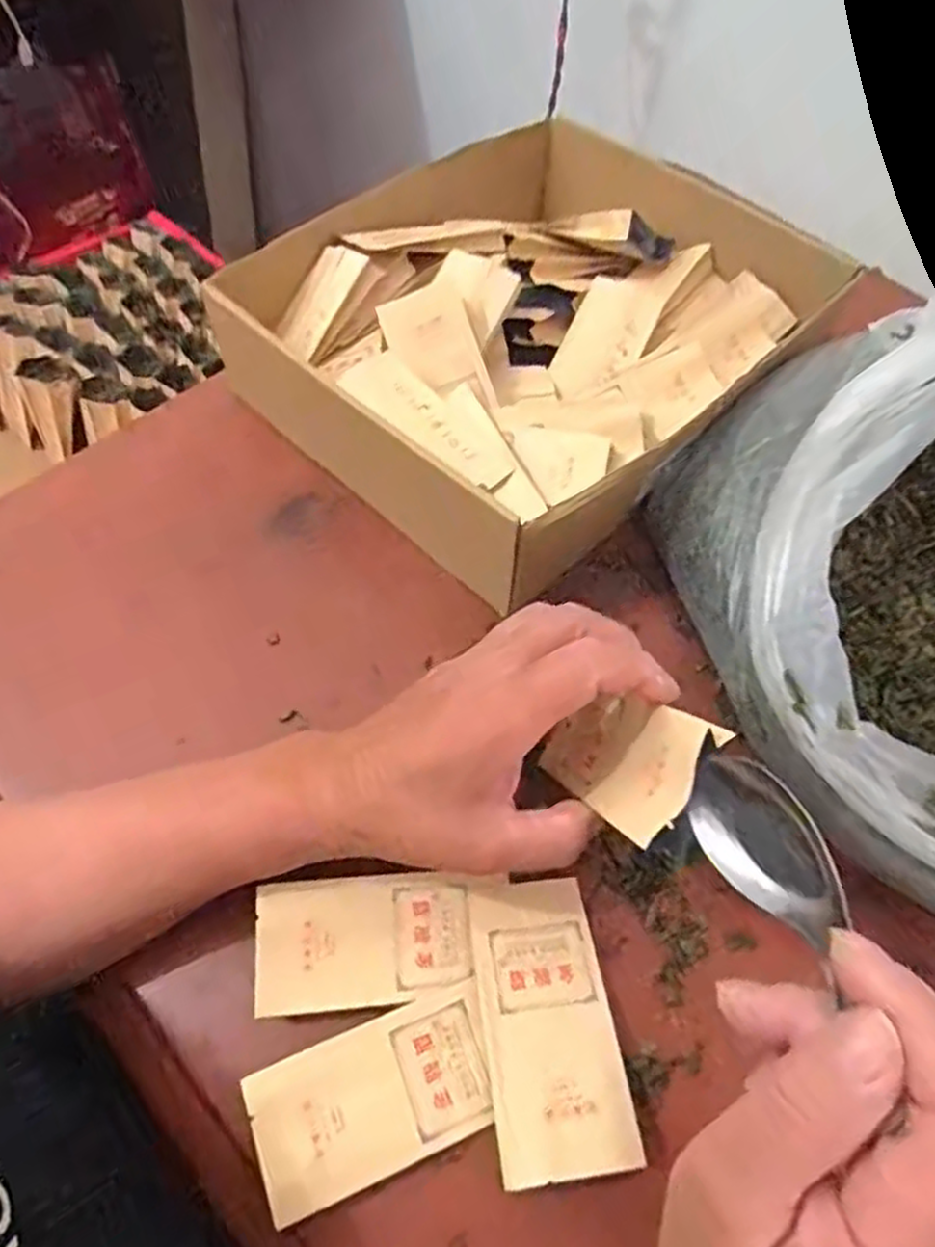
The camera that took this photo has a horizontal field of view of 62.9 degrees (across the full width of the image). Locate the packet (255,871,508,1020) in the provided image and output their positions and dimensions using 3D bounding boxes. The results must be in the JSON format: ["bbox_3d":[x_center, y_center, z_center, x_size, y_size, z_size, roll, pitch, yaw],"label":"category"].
[{"bbox_3d":[-0.043,0.135,0.325,0.089,0.004,0.049,-1,69,-13],"label":"packet"}]

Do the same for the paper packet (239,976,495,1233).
[{"bbox_3d":[-0.034,0.184,0.299,0.094,0.010,0.052,-18,62,-15],"label":"paper packet"}]

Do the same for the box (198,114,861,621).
[{"bbox_3d":[0.042,-0.197,0.520,0.298,0.094,0.349,38,63,17],"label":"box"}]

